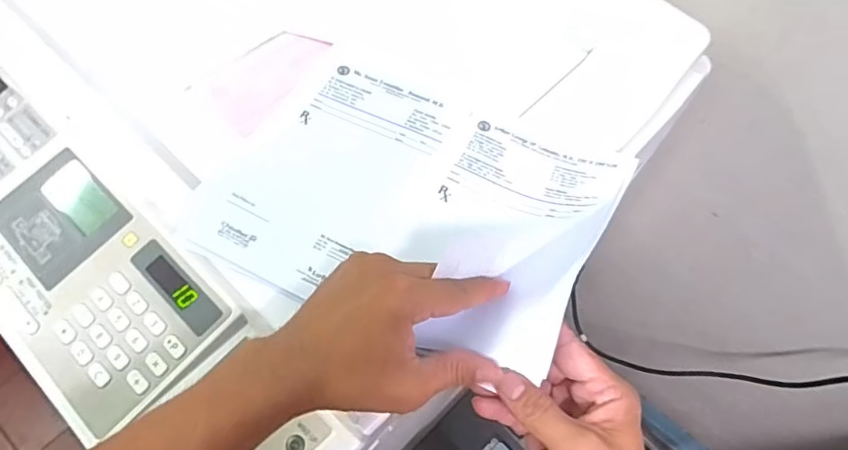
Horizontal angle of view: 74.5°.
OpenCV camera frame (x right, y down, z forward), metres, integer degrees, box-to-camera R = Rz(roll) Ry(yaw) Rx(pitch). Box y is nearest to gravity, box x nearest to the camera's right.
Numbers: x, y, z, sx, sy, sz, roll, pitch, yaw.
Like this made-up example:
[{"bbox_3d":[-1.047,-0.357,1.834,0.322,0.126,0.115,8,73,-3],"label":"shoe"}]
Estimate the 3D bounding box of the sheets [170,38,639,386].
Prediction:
[{"bbox_3d":[-0.009,-0.032,0.404,0.274,0.068,0.217,24,63,11],"label":"sheets"}]

